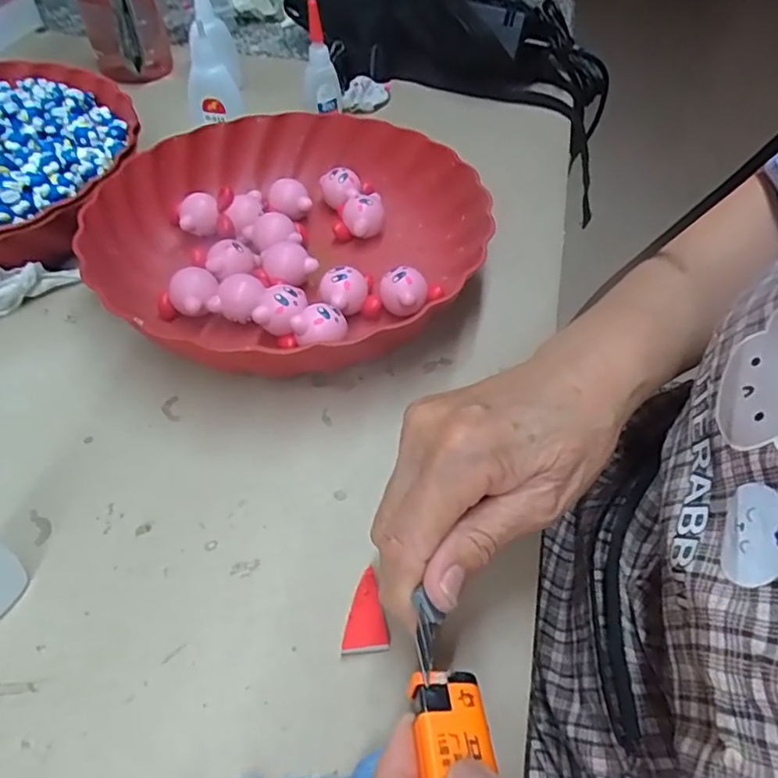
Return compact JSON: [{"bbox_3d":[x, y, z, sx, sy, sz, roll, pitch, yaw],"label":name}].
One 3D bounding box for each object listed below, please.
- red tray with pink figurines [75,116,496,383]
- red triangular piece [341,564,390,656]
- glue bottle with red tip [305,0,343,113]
[{"bbox_3d":[-0.062,-0.101,0.388,0.234,0.048,0.239,30,56,25],"label":"red tray with pink figurines"},{"bbox_3d":[-0.011,0.093,0.254,0.018,0.007,0.033,-7,49,-4],"label":"red triangular piece"},{"bbox_3d":[-0.056,-0.269,0.503,0.025,0.094,0.025,2,49,3],"label":"glue bottle with red tip"}]

